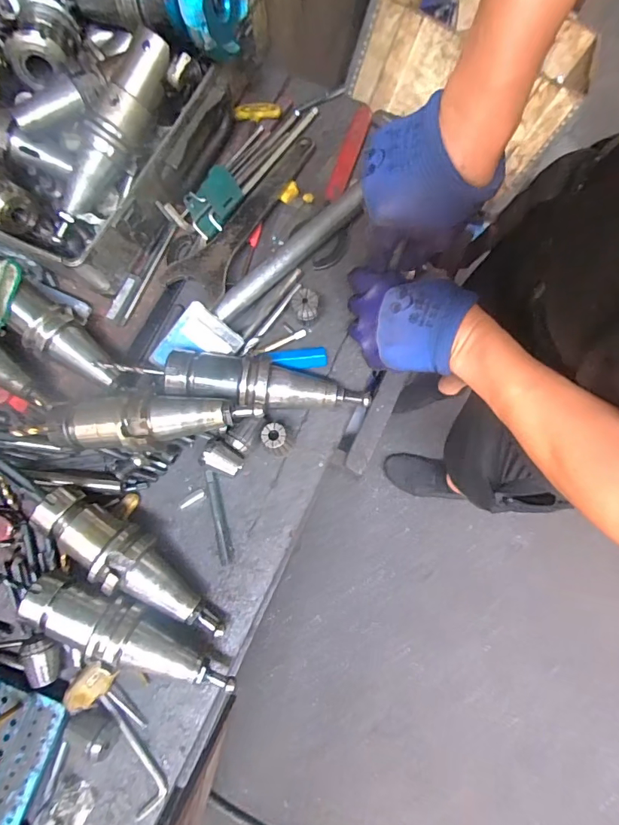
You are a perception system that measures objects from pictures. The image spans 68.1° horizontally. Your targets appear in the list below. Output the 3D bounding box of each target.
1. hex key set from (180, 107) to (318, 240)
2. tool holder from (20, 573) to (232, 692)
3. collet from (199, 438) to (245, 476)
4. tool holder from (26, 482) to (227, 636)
[{"bbox_3d":[-0.070,-0.282,0.516,0.047,0.022,0.197,35,81,8],"label":"hex key set"},{"bbox_3d":[-0.157,0.199,0.413,0.194,0.049,0.054,17,79,5],"label":"tool holder"},{"bbox_3d":[-0.087,0.045,0.460,0.044,0.029,0.029,20,79,5],"label":"collet"},{"bbox_3d":[-0.161,0.140,0.425,0.197,0.056,0.056,30,80,7],"label":"tool holder"}]

